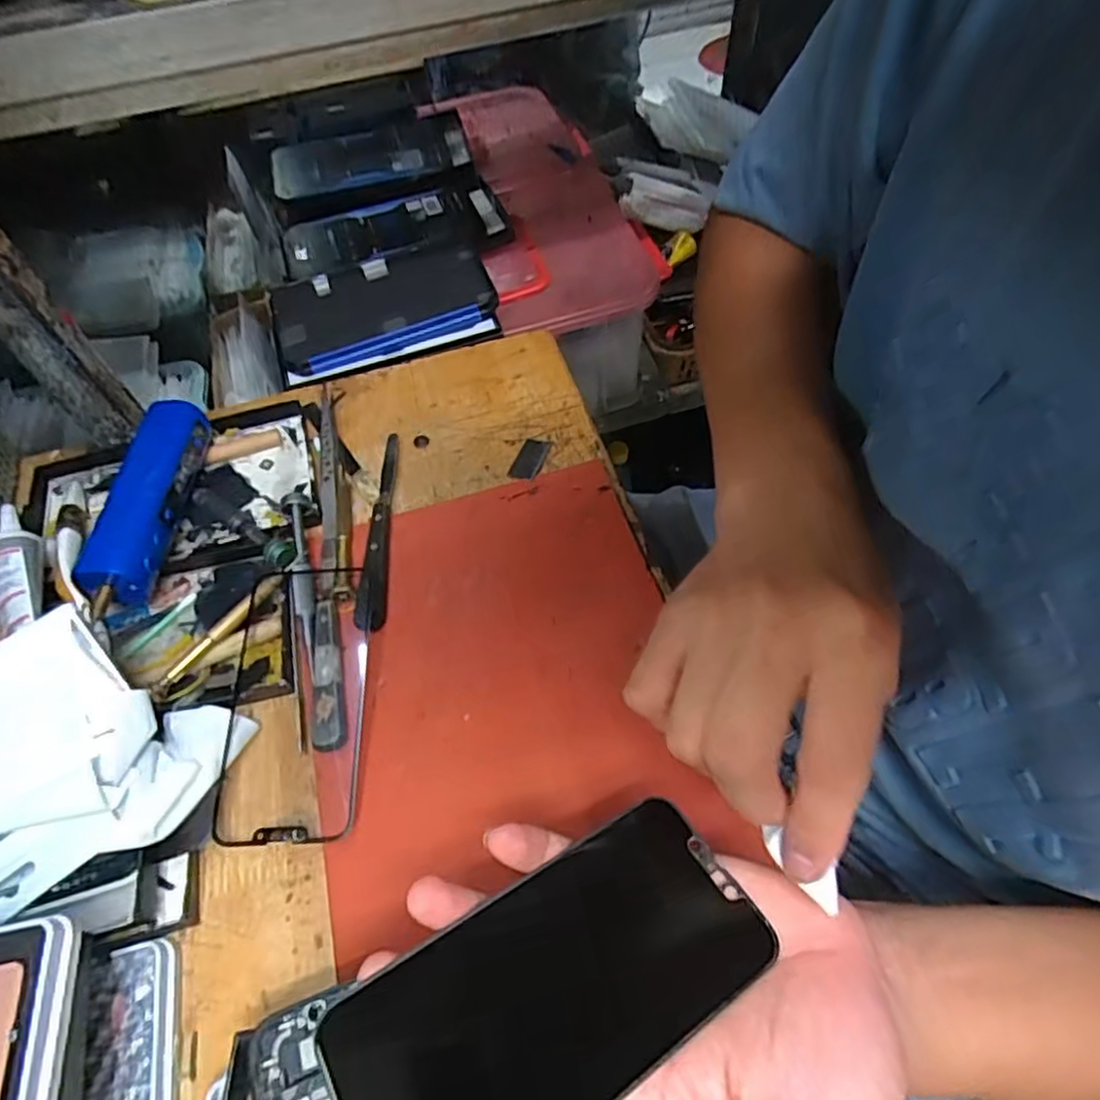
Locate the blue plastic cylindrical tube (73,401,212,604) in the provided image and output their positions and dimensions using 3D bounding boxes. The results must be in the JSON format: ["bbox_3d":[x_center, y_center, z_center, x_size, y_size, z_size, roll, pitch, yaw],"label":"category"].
[{"bbox_3d":[-0.245,-0.030,0.417,0.041,0.047,0.134,0,57,3],"label":"blue plastic cylindrical tube"}]

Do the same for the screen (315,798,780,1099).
[{"bbox_3d":[0.002,0.140,0.221,0.140,0.010,0.063,-24,58,-26],"label":"screen"}]

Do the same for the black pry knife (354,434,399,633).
[{"bbox_3d":[-0.106,-0.016,0.427,0.015,0.008,0.146,-2,57,2],"label":"black pry knife"}]

